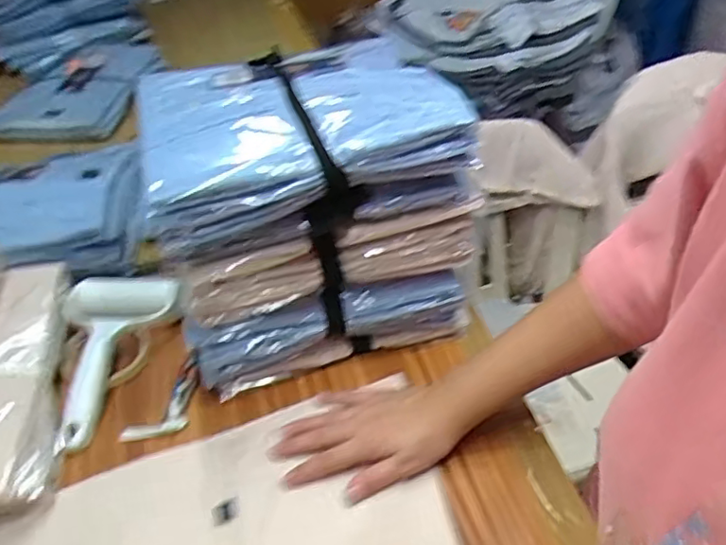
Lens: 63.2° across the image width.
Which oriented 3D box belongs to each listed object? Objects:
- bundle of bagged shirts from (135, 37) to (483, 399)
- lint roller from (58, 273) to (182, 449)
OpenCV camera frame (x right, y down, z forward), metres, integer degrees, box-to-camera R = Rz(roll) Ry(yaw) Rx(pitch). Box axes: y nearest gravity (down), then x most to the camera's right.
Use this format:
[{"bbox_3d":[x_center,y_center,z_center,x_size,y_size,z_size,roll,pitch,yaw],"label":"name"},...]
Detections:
[{"bbox_3d":[-0.048,-0.055,0.560,0.251,0.243,0.182,-13,43,-11],"label":"bundle of bagged shirts"},{"bbox_3d":[-0.235,0.075,0.583,0.112,0.048,0.185,-10,42,-8],"label":"lint roller"}]

